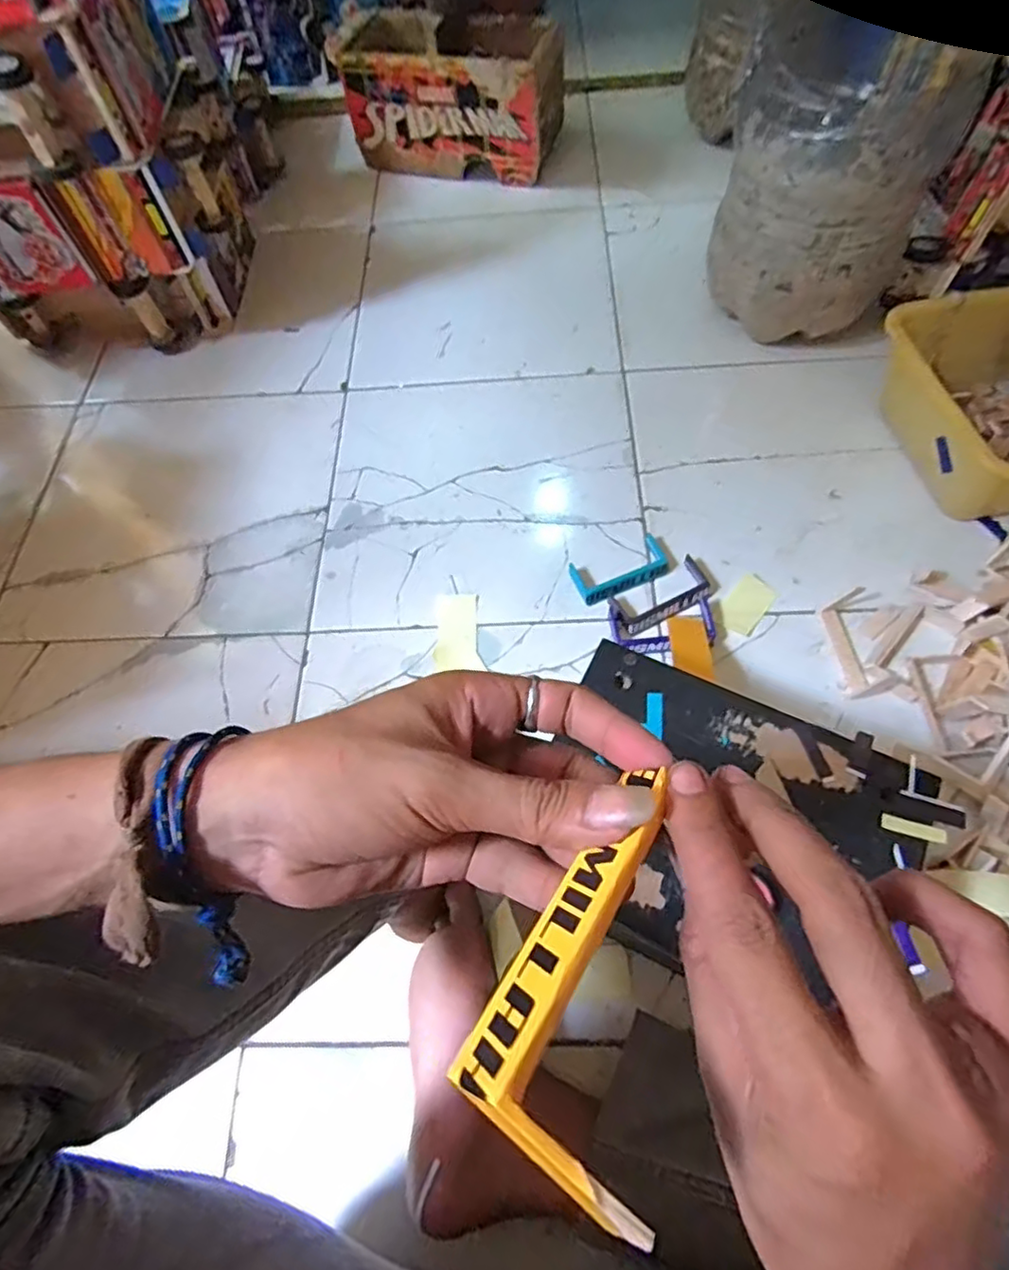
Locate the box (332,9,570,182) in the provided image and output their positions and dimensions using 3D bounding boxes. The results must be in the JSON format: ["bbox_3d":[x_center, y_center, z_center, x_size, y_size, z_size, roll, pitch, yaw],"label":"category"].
[{"bbox_3d":[-0.089,-0.914,1.079,0.360,0.207,0.147,13,64,10],"label":"box"}]

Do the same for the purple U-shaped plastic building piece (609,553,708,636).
[{"bbox_3d":[0.177,-0.045,0.706,0.112,0.010,0.051,-25,64,-9],"label":"purple U-shaped plastic building piece"}]

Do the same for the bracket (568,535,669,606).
[{"bbox_3d":[0.134,-0.075,0.729,0.110,0.009,0.056,-19,63,-6],"label":"bracket"}]

